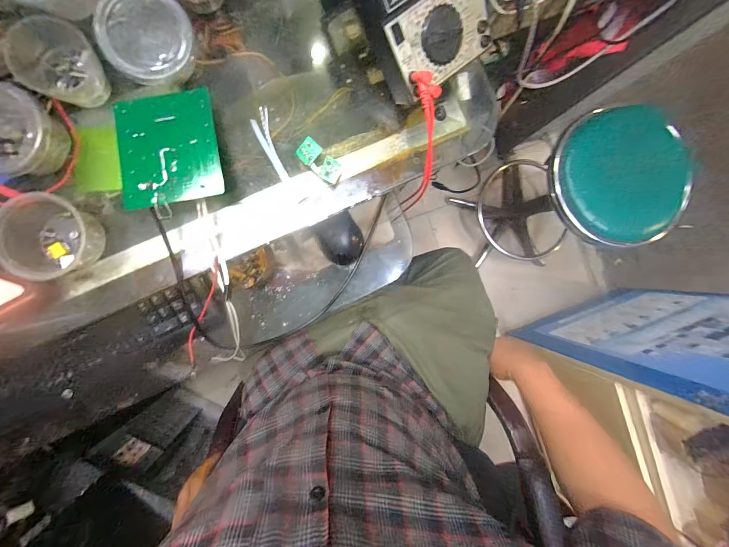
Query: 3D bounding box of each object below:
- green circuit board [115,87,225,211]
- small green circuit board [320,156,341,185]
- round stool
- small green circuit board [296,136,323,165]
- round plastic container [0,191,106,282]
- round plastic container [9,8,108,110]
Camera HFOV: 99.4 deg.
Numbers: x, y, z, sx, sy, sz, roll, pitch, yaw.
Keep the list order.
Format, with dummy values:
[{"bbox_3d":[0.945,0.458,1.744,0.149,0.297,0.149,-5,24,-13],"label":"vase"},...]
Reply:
[{"bbox_3d":[-0.192,-0.125,0.305,0.092,0.007,0.114,-11,82,-5],"label":"green circuit board"},{"bbox_3d":[-0.035,-0.110,0.329,0.020,0.004,0.022,26,101,-10],"label":"small green circuit board"},{"bbox_3d":[0.553,-0.214,0.961,0.366,0.558,0.354,0,91,-4],"label":"round stool"},{"bbox_3d":[-0.059,-0.129,0.327,0.020,0.005,0.025,38,88,-4],"label":"small green circuit board"},{"bbox_3d":[-0.300,-0.034,0.294,0.069,0.045,0.077,-1,91,-4],"label":"round plastic container"},{"bbox_3d":[-0.279,-0.193,0.286,0.057,0.043,0.066,44,88,-4],"label":"round plastic container"}]

